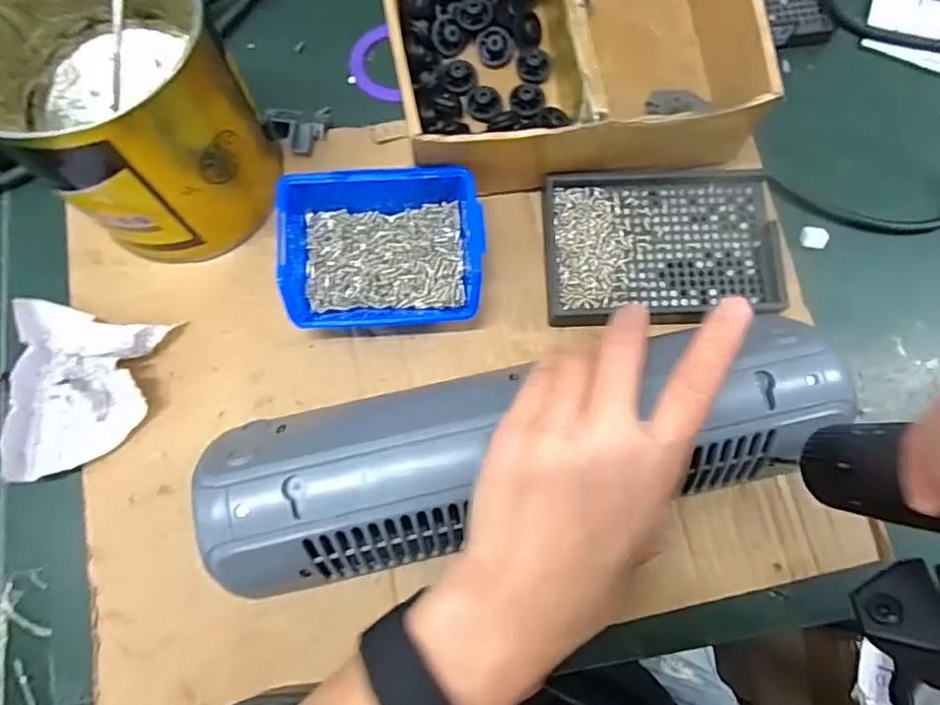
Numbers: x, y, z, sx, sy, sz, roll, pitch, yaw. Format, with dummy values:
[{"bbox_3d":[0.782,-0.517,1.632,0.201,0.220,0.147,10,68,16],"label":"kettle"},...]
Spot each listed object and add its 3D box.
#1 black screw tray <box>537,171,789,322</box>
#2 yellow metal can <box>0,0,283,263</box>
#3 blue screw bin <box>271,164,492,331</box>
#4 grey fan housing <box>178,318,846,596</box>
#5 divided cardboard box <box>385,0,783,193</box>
[{"bbox_3d":[0.115,-0.064,0.360,0.137,0.016,0.094,-1,77,-1],"label":"black screw tray"},{"bbox_3d":[-0.180,-0.130,0.313,0.116,0.111,0.126,0,77,0],"label":"yellow metal can"},{"bbox_3d":[-0.049,-0.060,0.344,0.112,0.043,0.089,-3,77,-1],"label":"blue screw bin"},{"bbox_3d":[0.029,0.048,0.289,0.299,0.069,0.085,-11,78,-4],"label":"grey fan housing"},{"bbox_3d":[0.055,-0.195,0.357,0.200,0.063,0.171,-9,78,-3],"label":"divided cardboard box"}]

